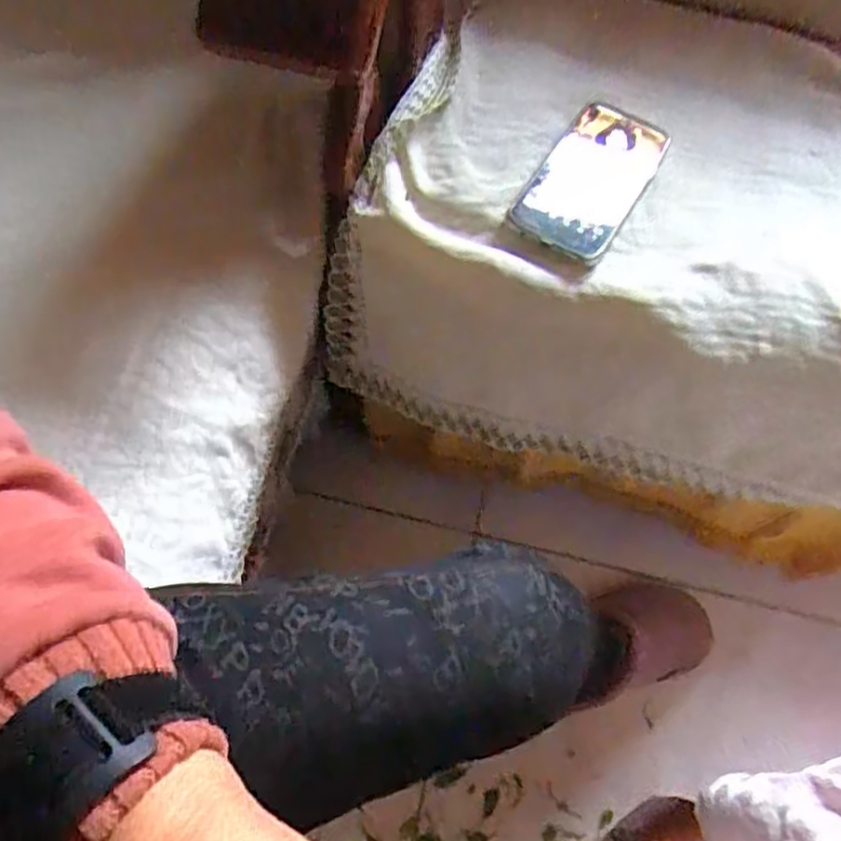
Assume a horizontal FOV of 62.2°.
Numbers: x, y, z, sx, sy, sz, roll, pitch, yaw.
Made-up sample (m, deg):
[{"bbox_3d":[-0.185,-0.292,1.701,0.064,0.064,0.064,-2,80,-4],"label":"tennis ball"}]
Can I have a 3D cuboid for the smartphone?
[{"bbox_3d":[0.141,-0.201,0.570,0.083,0.008,0.163,30,64,12],"label":"smartphone"}]

